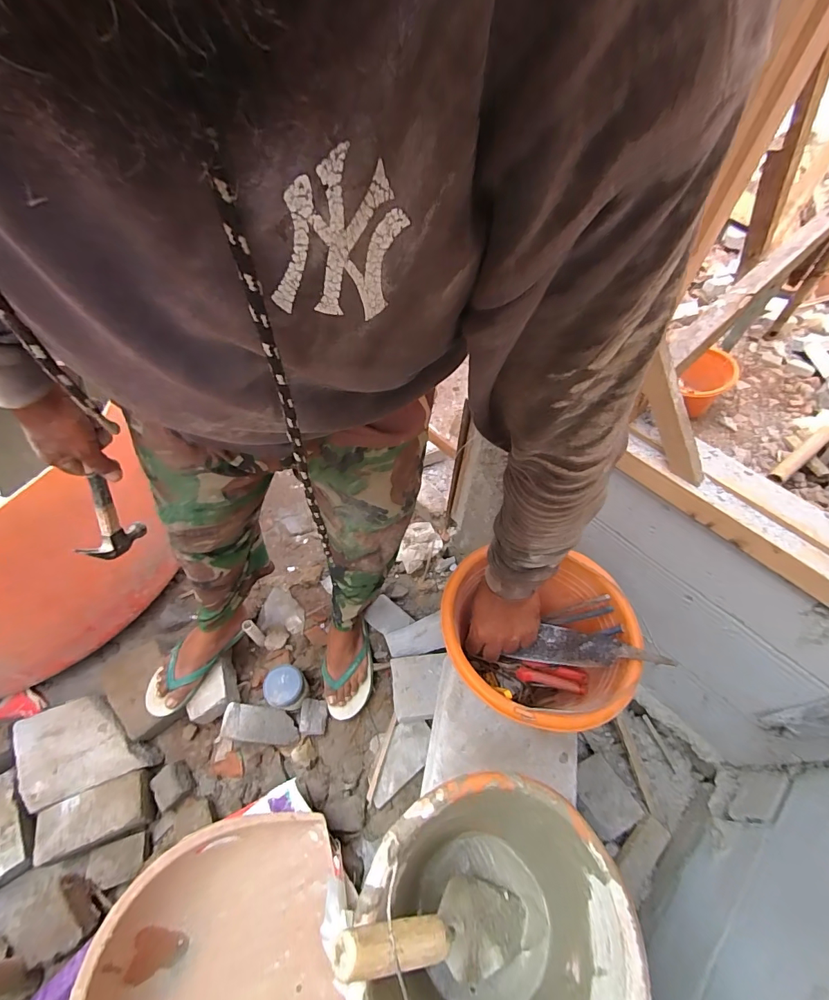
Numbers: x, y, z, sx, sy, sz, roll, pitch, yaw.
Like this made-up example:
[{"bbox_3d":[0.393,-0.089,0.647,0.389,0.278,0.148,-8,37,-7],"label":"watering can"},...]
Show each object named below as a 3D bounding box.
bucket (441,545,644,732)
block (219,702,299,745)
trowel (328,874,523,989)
[{"bbox_3d":[0.165,0.205,0.612,0.249,0.170,0.220,0,59,0],"label":"bucket"},{"bbox_3d":[-0.368,0.540,1.032,0.181,0.036,0.076,27,56,-24],"label":"block"},{"bbox_3d":[0.028,0.433,0.423,0.053,0.273,0.081,-13,51,36],"label":"trowel"}]

